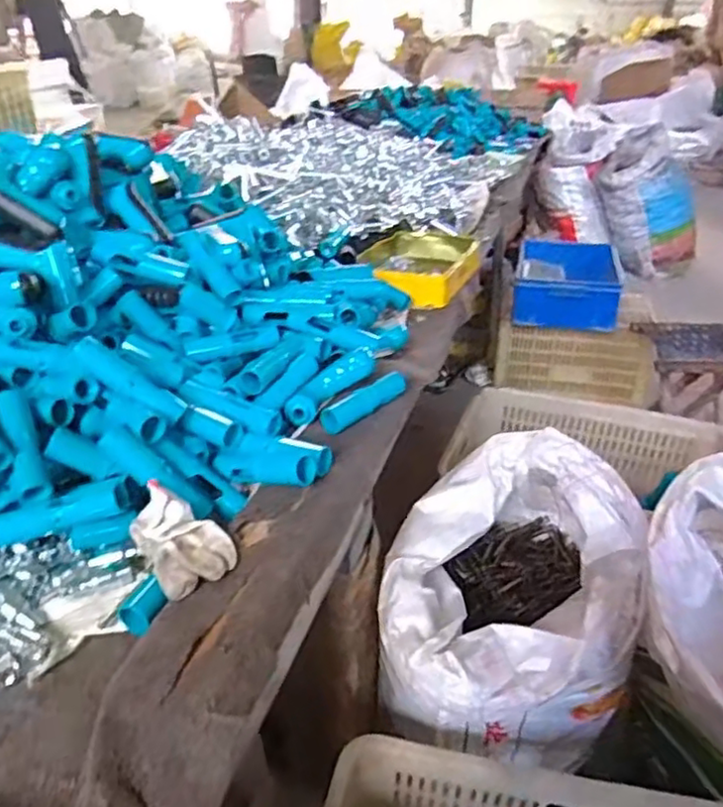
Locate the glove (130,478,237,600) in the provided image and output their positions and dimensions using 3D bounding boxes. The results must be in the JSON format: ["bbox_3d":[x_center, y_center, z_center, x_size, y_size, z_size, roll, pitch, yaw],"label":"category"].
[{"bbox_3d":[-0.152,0.111,0.567,0.069,0.038,0.113,-18,34,-30],"label":"glove"}]

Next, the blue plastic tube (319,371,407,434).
[{"bbox_3d":[0.006,-0.005,0.774,0.027,0.025,0.133,23,36,35],"label":"blue plastic tube"}]

